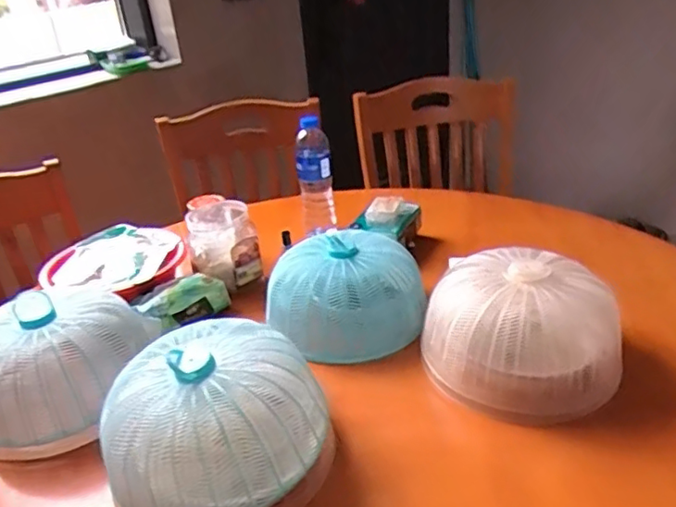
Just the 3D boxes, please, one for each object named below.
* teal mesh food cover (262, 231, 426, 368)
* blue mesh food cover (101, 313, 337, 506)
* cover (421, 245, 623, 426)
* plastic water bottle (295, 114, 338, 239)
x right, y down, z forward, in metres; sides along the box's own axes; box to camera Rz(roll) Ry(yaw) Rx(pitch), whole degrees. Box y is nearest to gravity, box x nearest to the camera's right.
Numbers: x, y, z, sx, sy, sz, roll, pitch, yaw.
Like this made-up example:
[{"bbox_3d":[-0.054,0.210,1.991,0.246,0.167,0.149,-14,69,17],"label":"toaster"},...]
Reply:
[{"bbox_3d":[0.008,0.052,0.878,0.231,0.109,0.198,-6,28,0],"label":"teal mesh food cover"},{"bbox_3d":[-0.129,0.180,0.631,0.202,0.136,0.198,11,32,28],"label":"blue mesh food cover"},{"bbox_3d":[0.232,0.090,0.752,0.234,0.129,0.215,-12,29,-11],"label":"cover"},{"bbox_3d":[-0.045,-0.148,1.145,0.065,0.214,0.060,-6,28,0],"label":"plastic water bottle"}]

